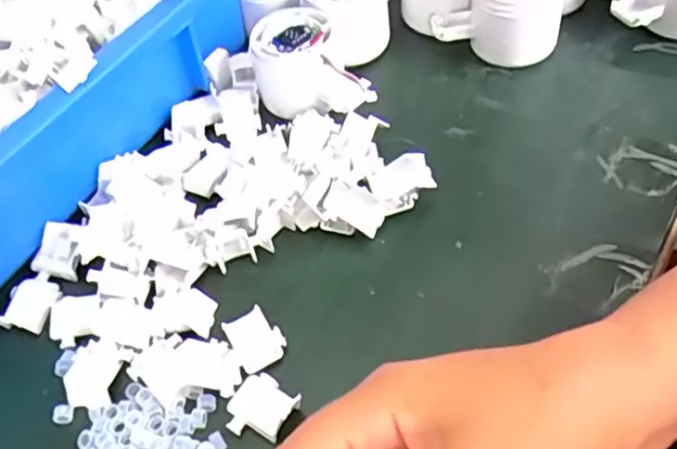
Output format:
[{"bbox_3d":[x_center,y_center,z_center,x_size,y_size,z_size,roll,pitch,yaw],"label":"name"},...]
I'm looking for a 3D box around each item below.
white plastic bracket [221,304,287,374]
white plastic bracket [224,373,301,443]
[{"bbox_3d":[-0.040,0.056,0.319,0.024,0.007,0.027,-28,57,-15],"label":"white plastic bracket"},{"bbox_3d":[-0.036,0.083,0.297,0.032,0.012,0.028,19,56,21],"label":"white plastic bracket"}]

